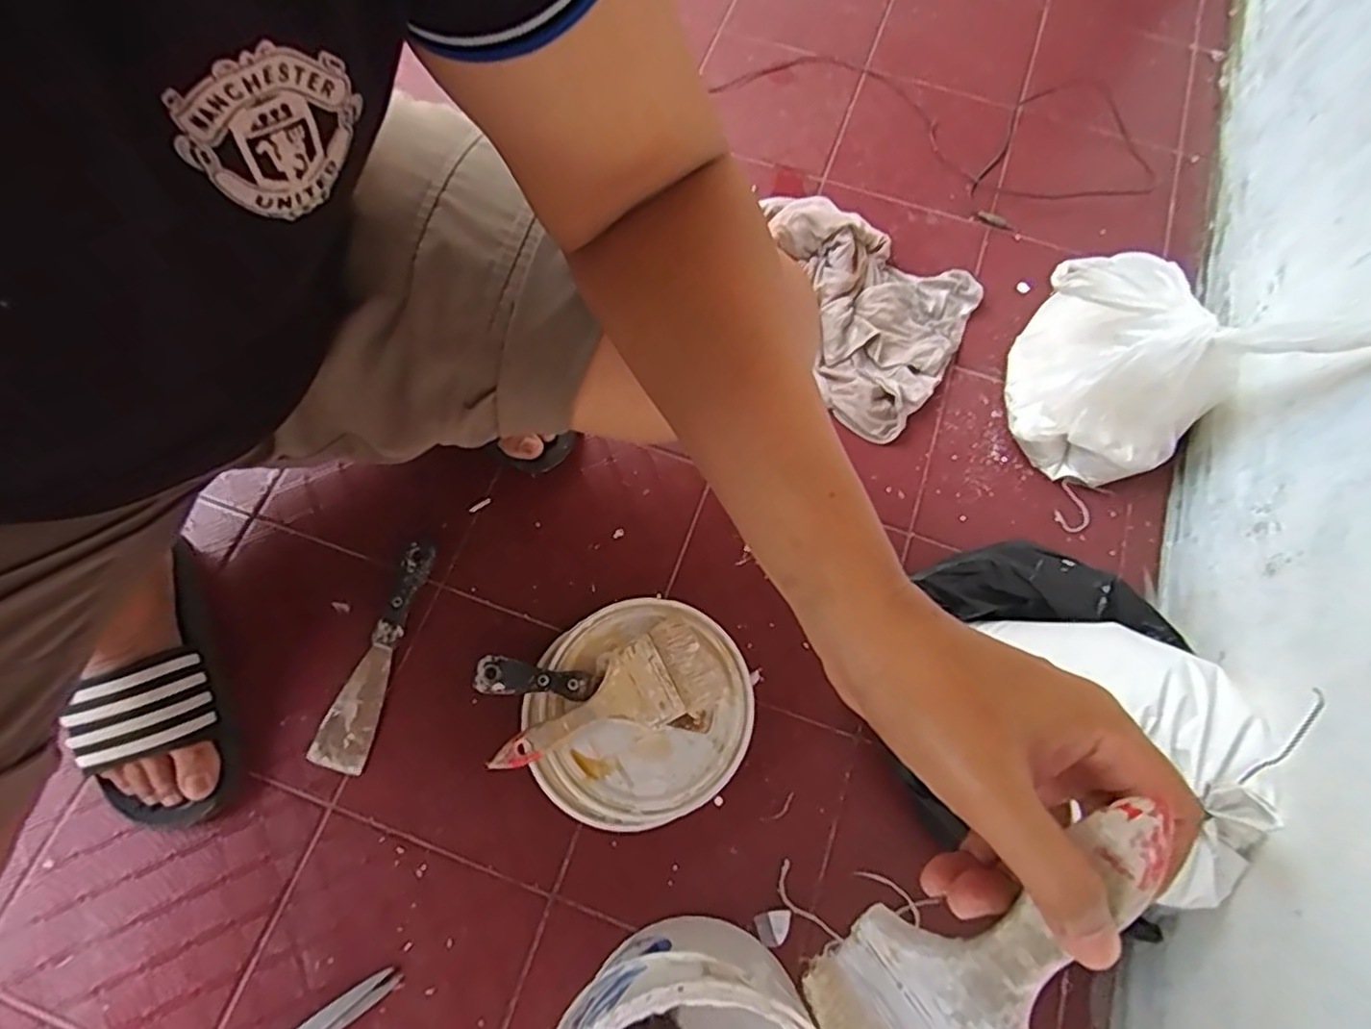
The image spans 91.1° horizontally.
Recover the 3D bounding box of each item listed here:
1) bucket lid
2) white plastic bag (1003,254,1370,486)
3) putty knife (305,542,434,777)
[{"bbox_3d":[-0.040,0.167,0.578,0.187,0.023,0.182,1,72,-2],"label":"bucket lid"},{"bbox_3d":[0.402,-0.147,0.604,0.174,0.192,0.196,-26,75,-10],"label":"white plastic bag"},{"bbox_3d":[-0.272,0.121,0.593,0.046,0.017,0.199,14,72,3],"label":"putty knife"}]

